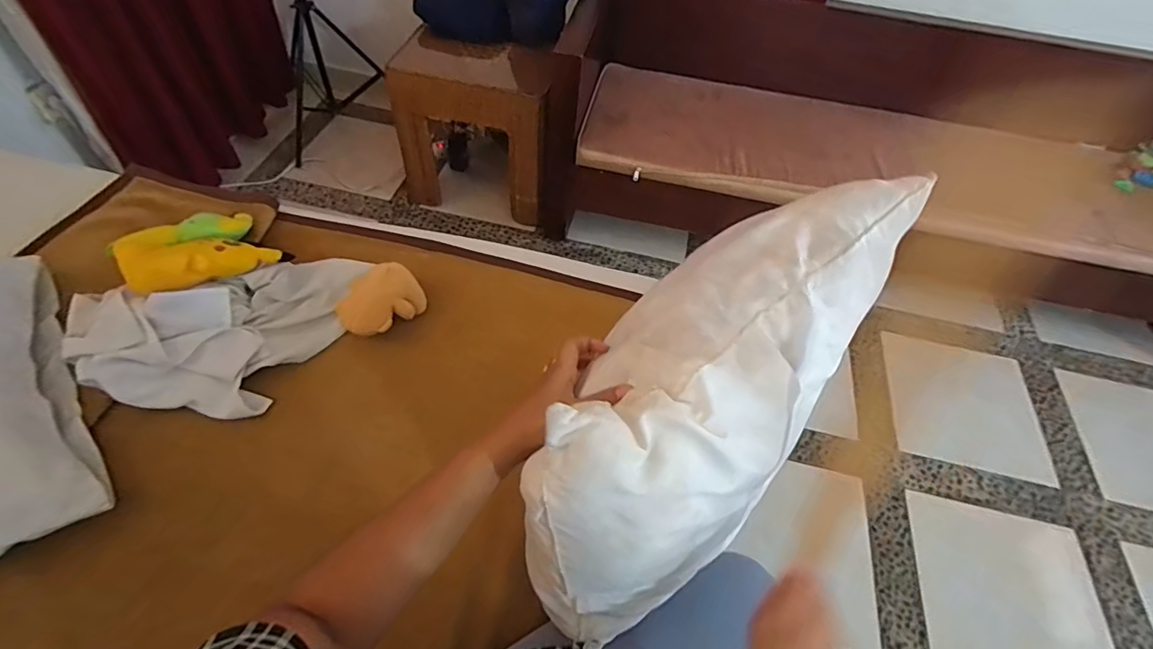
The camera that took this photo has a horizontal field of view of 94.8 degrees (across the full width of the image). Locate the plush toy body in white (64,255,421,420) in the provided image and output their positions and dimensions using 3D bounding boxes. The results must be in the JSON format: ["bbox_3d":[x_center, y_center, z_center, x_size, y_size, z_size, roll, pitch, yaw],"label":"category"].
[{"bbox_3d":[-0.466,-0.004,0.767,0.454,0.082,0.233,-16,56,-17],"label":"plush toy body in white"}]

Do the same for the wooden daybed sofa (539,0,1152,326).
[{"bbox_3d":[1.005,-0.502,1.636,2.094,0.569,0.740,13,53,5],"label":"wooden daybed sofa"}]

